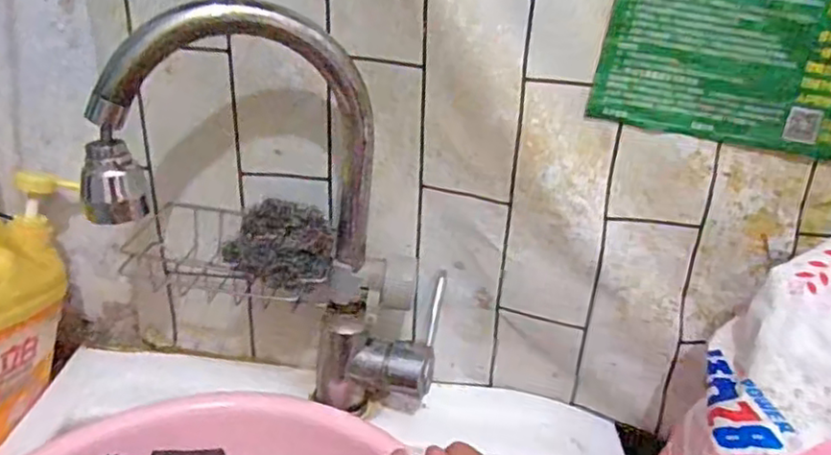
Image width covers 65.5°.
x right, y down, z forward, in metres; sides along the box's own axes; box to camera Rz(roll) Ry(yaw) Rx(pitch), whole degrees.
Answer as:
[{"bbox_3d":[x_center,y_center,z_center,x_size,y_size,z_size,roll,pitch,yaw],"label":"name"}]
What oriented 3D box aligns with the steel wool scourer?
[{"bbox_3d":[-0.099,0.014,0.481,0.067,0.056,0.045,10,27,10],"label":"steel wool scourer"}]

